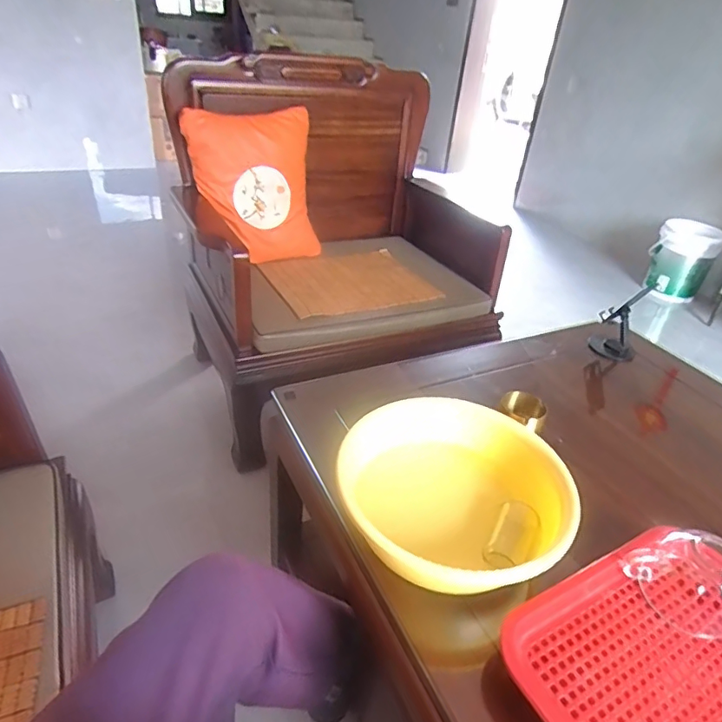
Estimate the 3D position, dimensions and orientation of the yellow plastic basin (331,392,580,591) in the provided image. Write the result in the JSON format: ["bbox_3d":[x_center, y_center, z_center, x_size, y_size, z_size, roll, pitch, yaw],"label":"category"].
[{"bbox_3d":[0.119,0.164,0.685,0.280,0.088,0.278,13,34,11],"label":"yellow plastic basin"}]

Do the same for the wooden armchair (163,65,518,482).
[{"bbox_3d":[-0.055,-0.358,1.627,0.904,0.933,0.672,-9,37,-22],"label":"wooden armchair"}]

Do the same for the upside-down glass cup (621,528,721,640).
[{"bbox_3d":[0.374,0.244,0.582,0.099,0.089,0.104,4,34,-3],"label":"upside-down glass cup"}]

